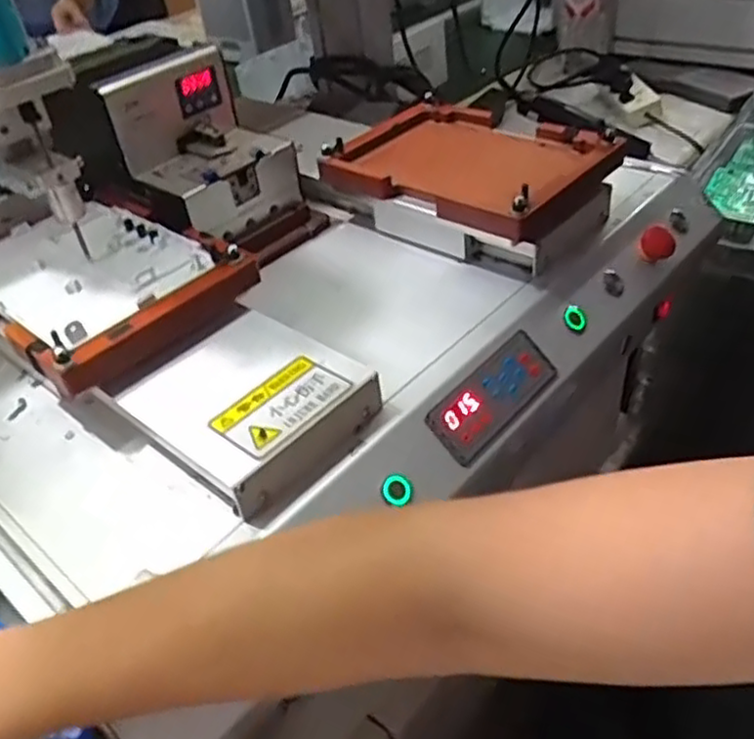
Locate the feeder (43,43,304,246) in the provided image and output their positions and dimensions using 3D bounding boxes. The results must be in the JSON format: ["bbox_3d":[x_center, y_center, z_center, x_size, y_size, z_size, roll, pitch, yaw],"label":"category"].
[{"bbox_3d":[-0.173,-0.202,0.637,0.154,0.139,0.143,20,47,30],"label":"feeder"}]

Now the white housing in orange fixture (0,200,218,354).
[{"bbox_3d":[-0.219,-0.080,0.533,0.181,0.013,0.131,27,51,35],"label":"white housing in orange fixture"}]

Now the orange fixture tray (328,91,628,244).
[{"bbox_3d":[0.073,-0.185,0.641,0.236,0.044,0.160,24,49,33],"label":"orange fixture tray"}]

